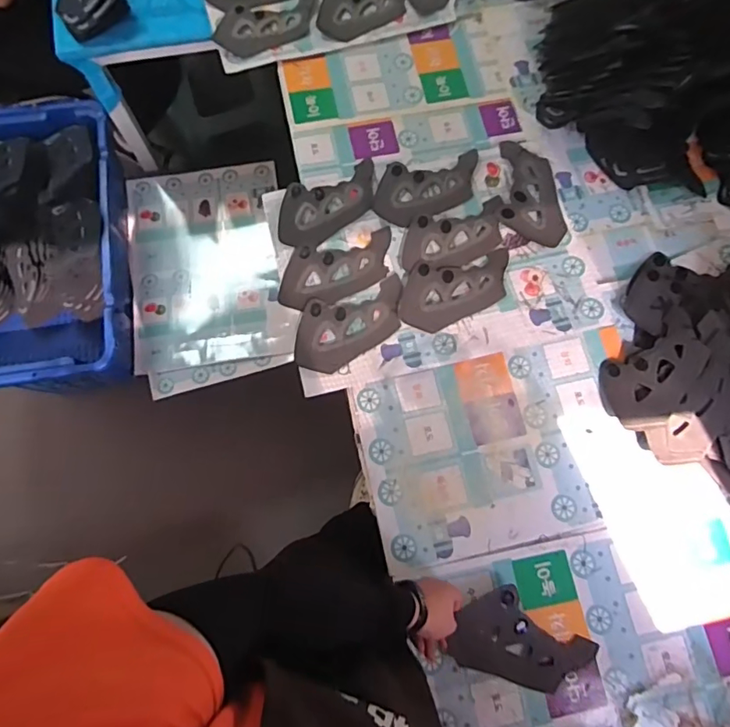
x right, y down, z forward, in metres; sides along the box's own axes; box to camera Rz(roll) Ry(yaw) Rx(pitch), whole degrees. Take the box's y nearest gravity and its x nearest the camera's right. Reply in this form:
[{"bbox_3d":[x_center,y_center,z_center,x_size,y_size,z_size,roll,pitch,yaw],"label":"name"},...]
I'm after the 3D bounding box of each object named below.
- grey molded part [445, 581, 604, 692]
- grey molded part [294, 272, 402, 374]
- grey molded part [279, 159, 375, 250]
[{"bbox_3d":[0.235,0.429,0.772,0.200,0.018,0.128,35,89,-6],"label":"grey molded part"},{"bbox_3d":[-0.023,-0.064,0.855,0.199,0.018,0.122,-17,77,-7],"label":"grey molded part"},{"bbox_3d":[-0.062,-0.285,0.920,0.203,0.017,0.117,-24,77,-8],"label":"grey molded part"}]

